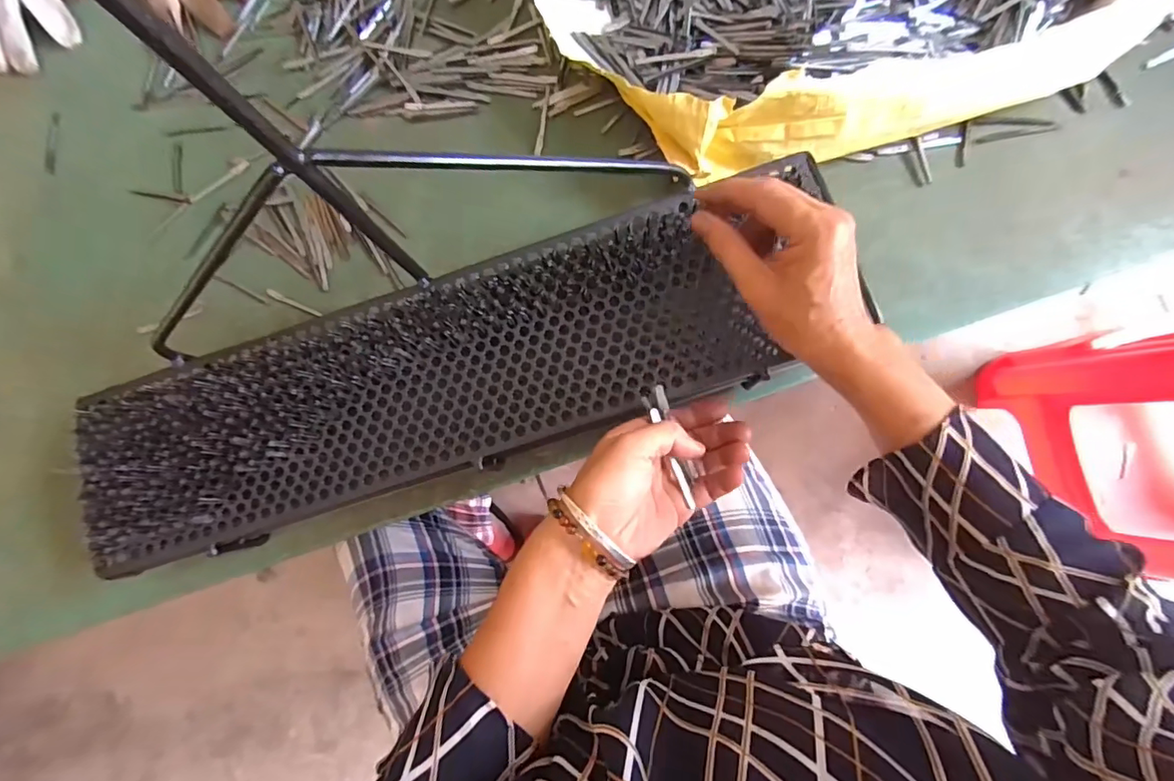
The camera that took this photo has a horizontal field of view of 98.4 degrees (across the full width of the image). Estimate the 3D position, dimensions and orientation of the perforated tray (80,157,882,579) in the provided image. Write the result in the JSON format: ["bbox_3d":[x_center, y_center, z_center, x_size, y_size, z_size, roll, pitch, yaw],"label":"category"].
[{"bbox_3d":[-0.112,-0.011,0.378,0.535,0.025,0.153,-18,82,2],"label":"perforated tray"}]

